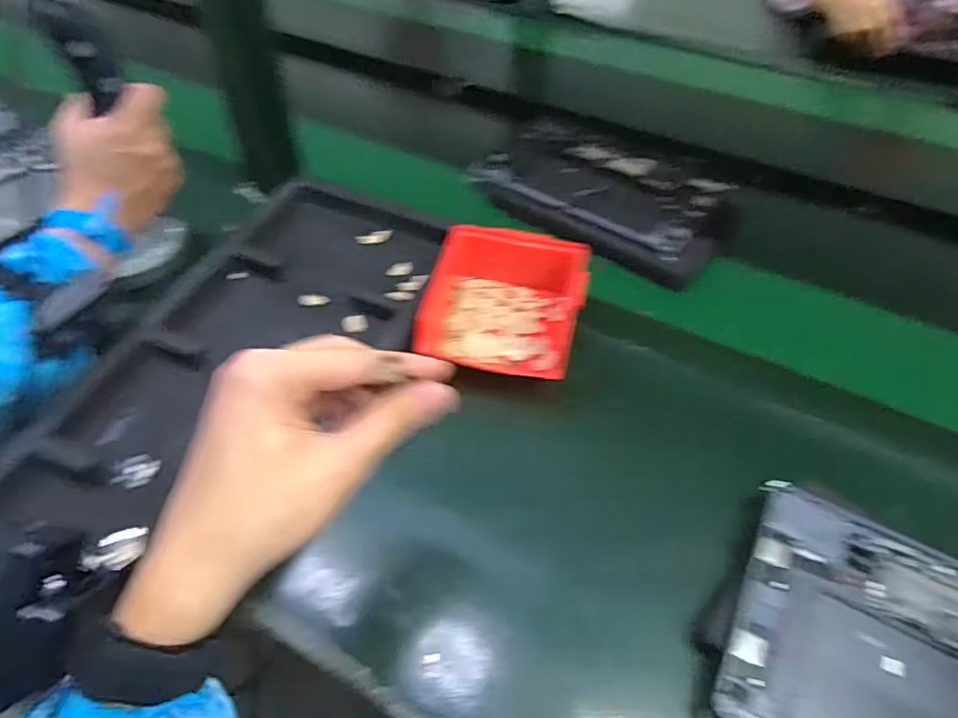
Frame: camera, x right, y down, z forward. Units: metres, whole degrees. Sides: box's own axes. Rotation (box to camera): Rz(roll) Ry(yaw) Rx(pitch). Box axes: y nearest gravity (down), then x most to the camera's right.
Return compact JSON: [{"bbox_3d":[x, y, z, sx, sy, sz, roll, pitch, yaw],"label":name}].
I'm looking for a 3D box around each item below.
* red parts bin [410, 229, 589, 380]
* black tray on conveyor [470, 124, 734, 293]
[{"bbox_3d":[0.024,-0.053,0.532,0.134,0.076,0.141,11,50,7],"label":"red parts bin"},{"bbox_3d":[0.151,-0.203,0.678,0.289,0.034,0.201,28,54,20],"label":"black tray on conveyor"}]

